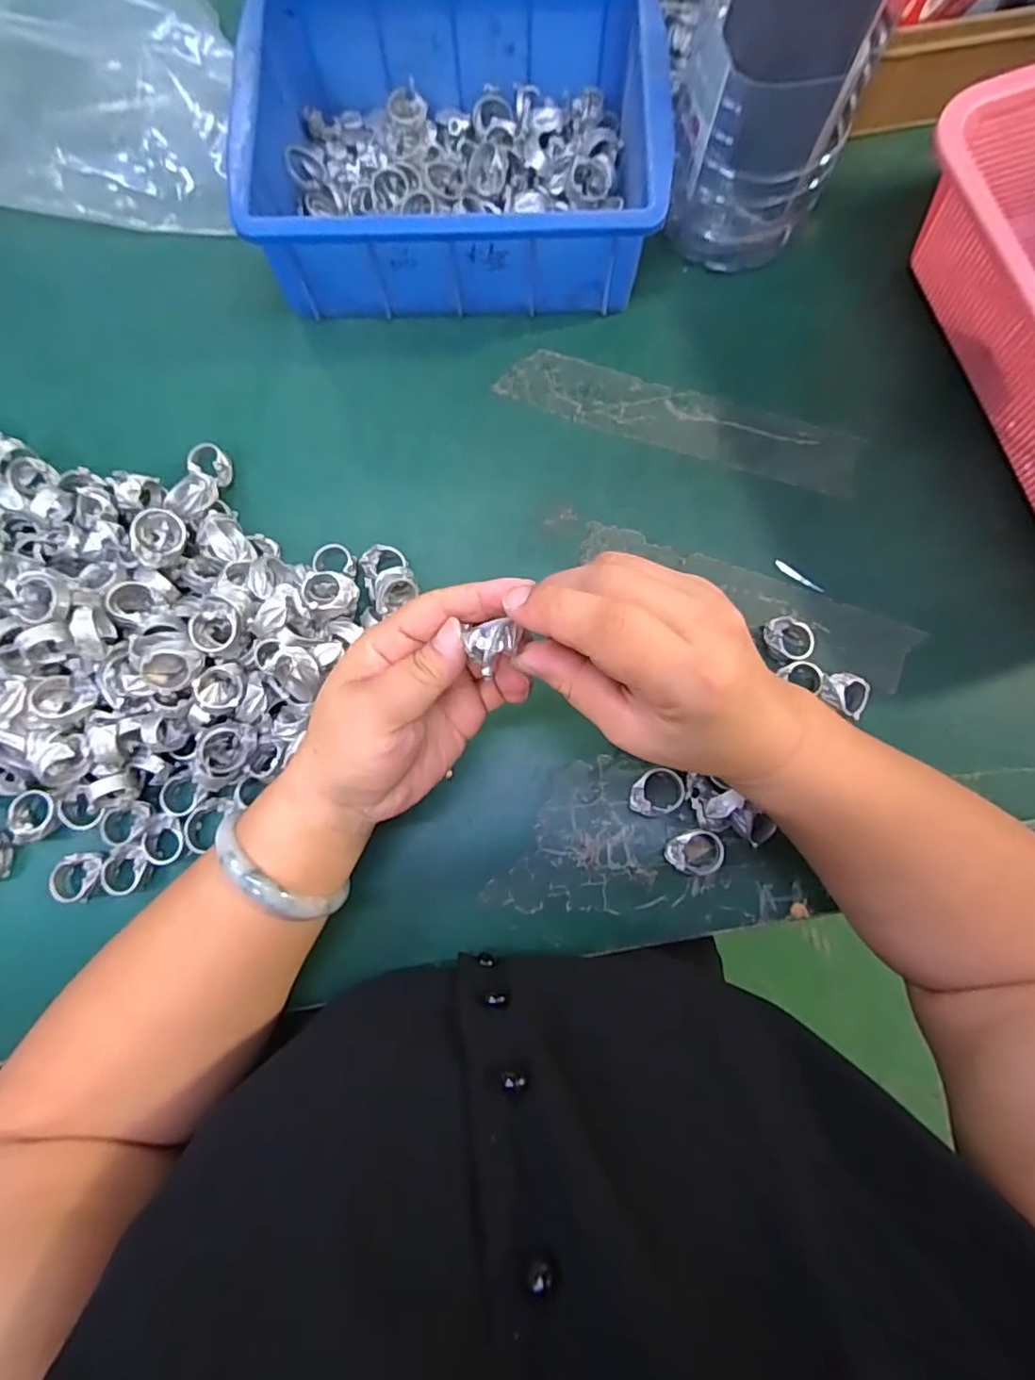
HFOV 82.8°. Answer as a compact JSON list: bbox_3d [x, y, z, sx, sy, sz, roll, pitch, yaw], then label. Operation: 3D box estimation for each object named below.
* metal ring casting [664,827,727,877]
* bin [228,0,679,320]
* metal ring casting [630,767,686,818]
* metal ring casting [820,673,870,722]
[{"bbox_3d":[0.097,0.088,0.321,0.029,0.017,0.025,18,81,3],"label":"metal ring casting"},{"bbox_3d":[-0.038,-0.330,0.369,0.241,0.079,0.166,0,80,-1],"label":"bin"},{"bbox_3d":[0.078,0.058,0.329,0.028,0.013,0.027,0,80,0],"label":"metal ring casting"},{"bbox_3d":[0.186,0.003,0.333,0.029,0.014,0.023,18,81,3],"label":"metal ring casting"}]

